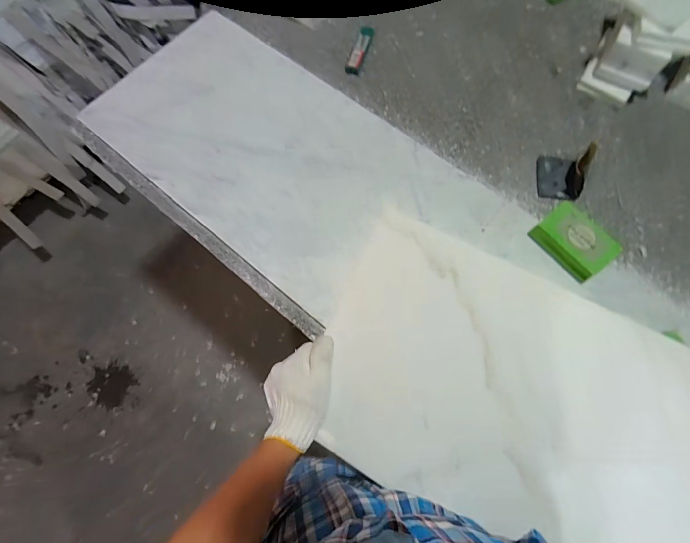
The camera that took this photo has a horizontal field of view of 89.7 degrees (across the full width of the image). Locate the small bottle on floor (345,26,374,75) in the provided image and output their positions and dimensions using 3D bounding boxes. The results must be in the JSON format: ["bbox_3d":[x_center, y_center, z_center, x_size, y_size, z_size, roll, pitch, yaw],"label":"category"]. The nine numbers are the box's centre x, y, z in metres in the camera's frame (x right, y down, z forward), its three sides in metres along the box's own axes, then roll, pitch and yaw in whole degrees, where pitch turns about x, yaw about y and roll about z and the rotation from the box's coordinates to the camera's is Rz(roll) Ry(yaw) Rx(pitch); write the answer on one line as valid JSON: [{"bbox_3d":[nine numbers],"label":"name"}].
[{"bbox_3d":[0.027,-0.381,0.594,0.023,0.014,0.105,16,72,5],"label":"small bottle on floor"}]

